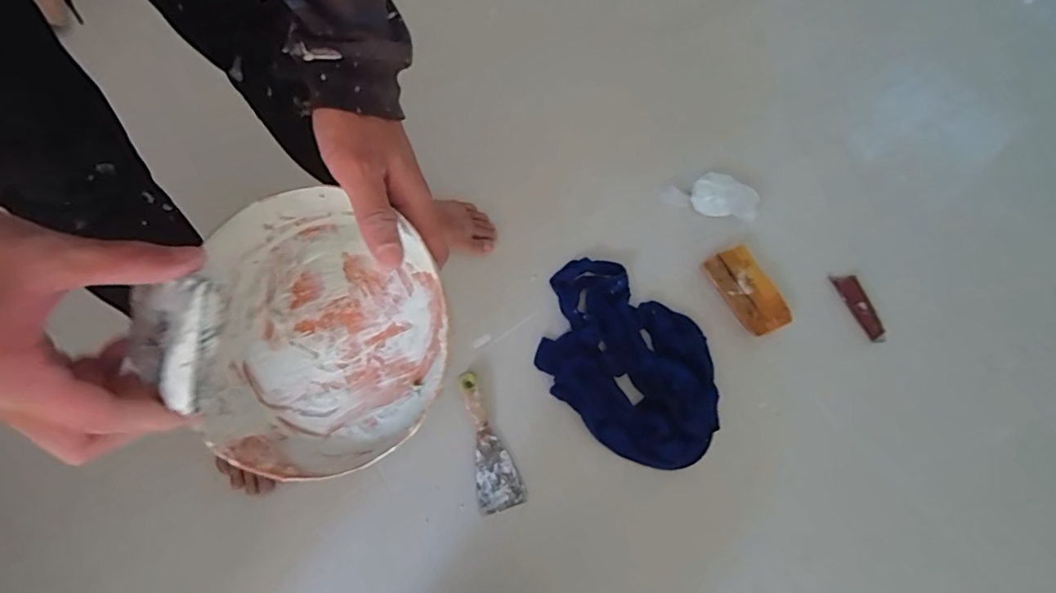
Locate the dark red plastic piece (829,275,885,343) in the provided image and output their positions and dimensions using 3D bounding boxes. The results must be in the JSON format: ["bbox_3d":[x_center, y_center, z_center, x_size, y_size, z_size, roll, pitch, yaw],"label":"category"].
[{"bbox_3d":[0.590,0.017,0.956,0.015,0.045,0.140,-14,64,-9],"label":"dark red plastic piece"}]

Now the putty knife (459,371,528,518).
[{"bbox_3d":[-0.067,0.218,0.812,0.067,0.022,0.205,-17,65,-10],"label":"putty knife"}]

